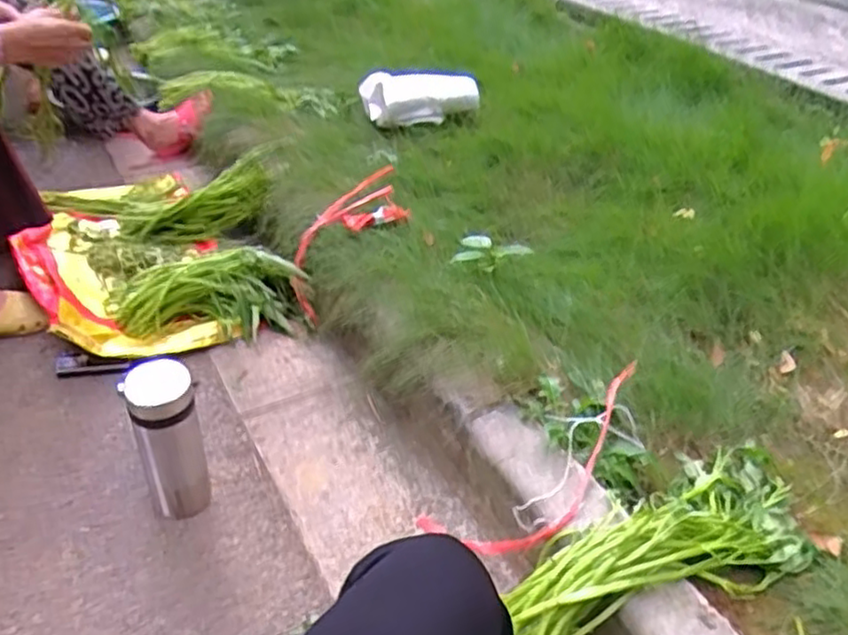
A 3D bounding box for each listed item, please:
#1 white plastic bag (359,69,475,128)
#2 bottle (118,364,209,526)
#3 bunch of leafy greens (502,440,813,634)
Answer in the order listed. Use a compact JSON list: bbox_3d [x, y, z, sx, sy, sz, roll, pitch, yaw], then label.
[{"bbox_3d":[0.000,-0.590,1.885,0.318,0.126,0.085,-7,38,-14],"label":"white plastic bag"},{"bbox_3d":[-0.355,0.168,0.994,0.095,0.226,0.103,-16,42,-19],"label":"bottle"},{"bbox_3d":[0.321,0.296,0.898,0.520,0.151,0.172,-19,43,-27],"label":"bunch of leafy greens"}]

